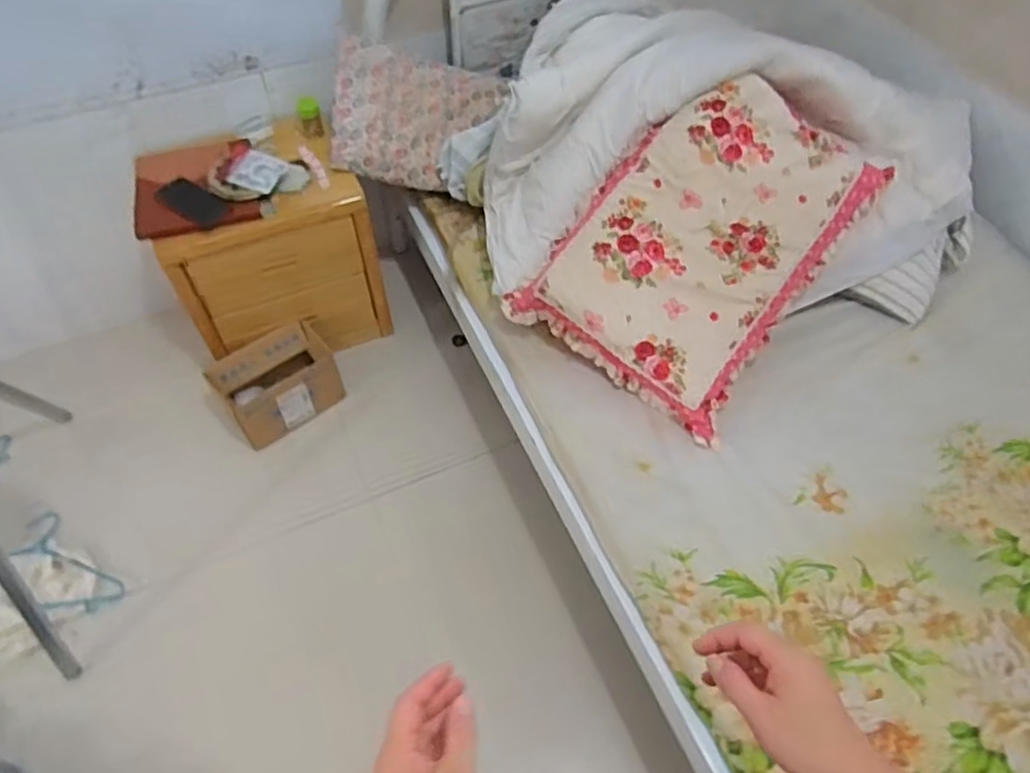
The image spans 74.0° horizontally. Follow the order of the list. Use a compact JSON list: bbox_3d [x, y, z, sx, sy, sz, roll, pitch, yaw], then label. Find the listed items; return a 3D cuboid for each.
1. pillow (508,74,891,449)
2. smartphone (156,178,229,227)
[{"bbox_3d":[0.389,-0.301,1.381,0.465,0.131,0.693,38,80,-2],"label":"pillow"},{"bbox_3d":[-0.702,-0.401,1.482,0.164,0.012,0.082,32,57,13],"label":"smartphone"}]

